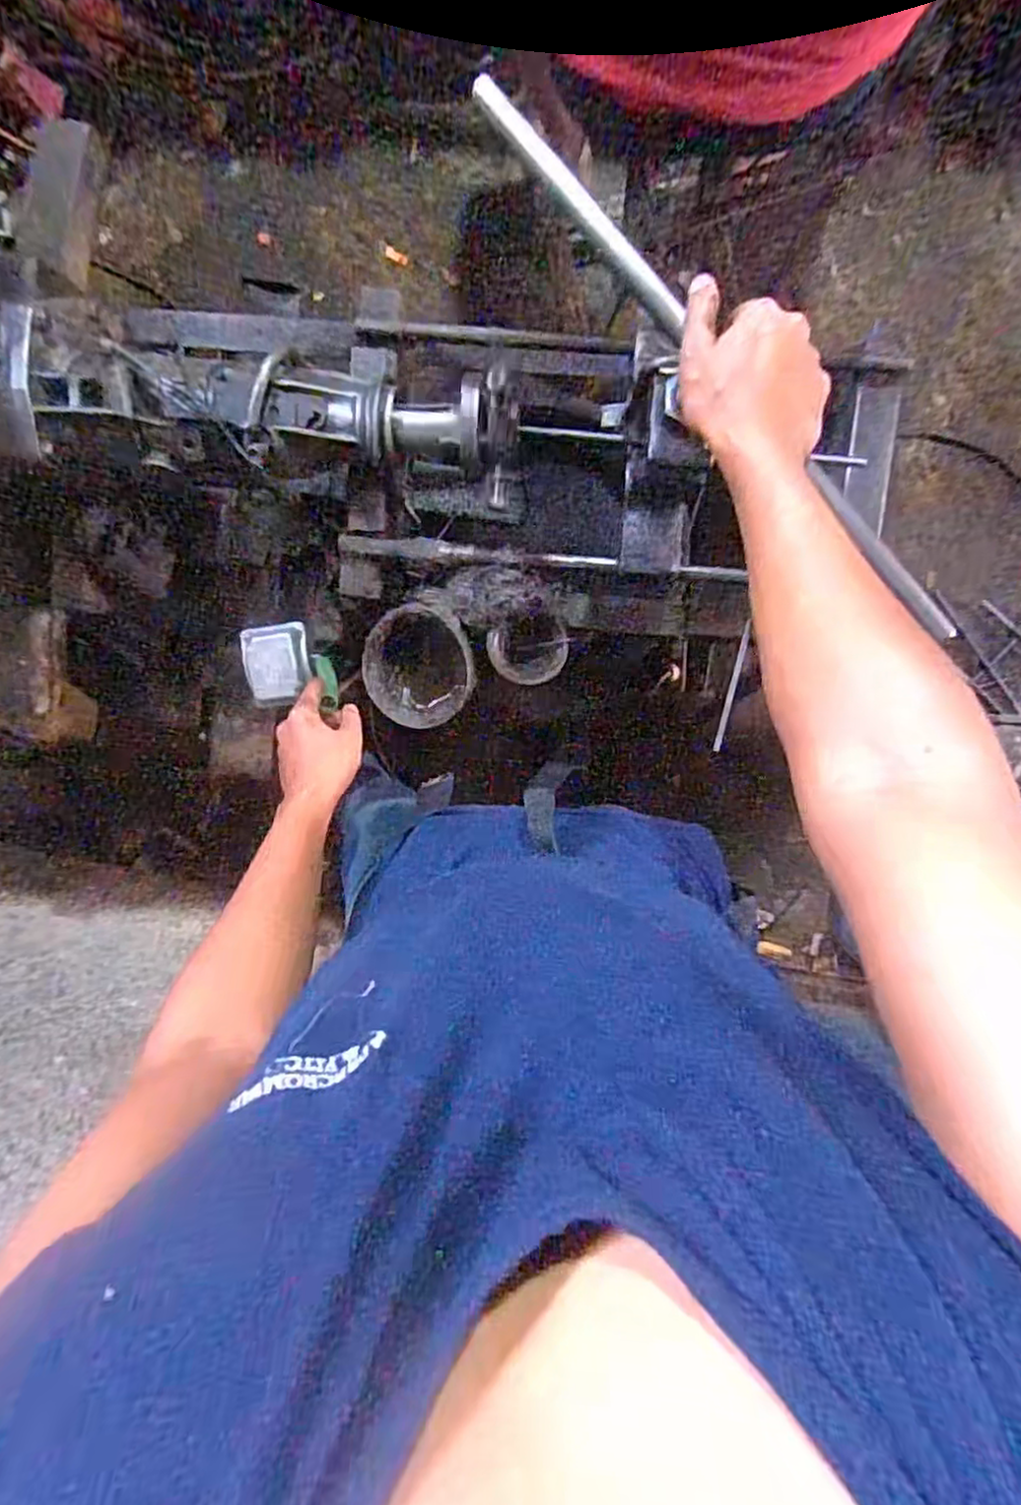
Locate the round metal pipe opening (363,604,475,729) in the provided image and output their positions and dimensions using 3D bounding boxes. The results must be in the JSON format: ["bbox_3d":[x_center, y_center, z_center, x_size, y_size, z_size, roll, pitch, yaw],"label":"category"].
[{"bbox_3d":[-0.095,-0.097,0.727,0.127,0.053,0.127,3,112,7],"label":"round metal pipe opening"}]

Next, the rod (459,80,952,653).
[{"bbox_3d":[0.143,-0.261,0.451,0.021,0.017,0.474,-42,93,2],"label":"rod"}]

